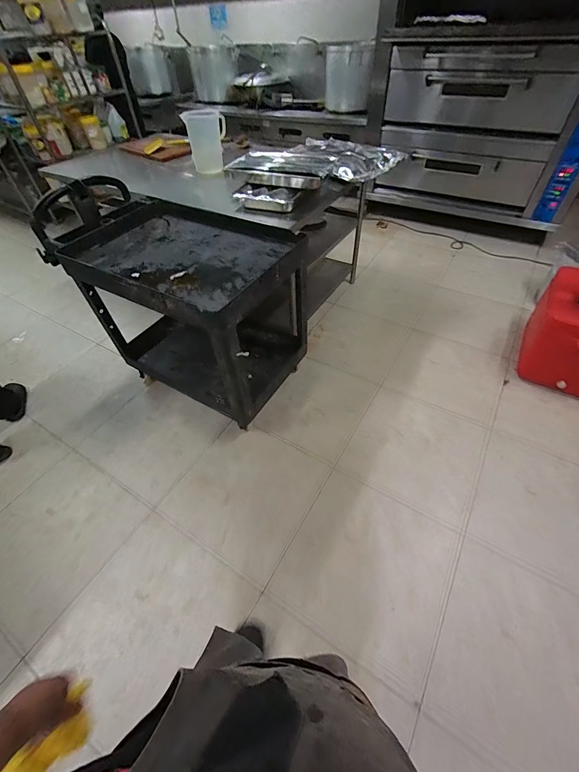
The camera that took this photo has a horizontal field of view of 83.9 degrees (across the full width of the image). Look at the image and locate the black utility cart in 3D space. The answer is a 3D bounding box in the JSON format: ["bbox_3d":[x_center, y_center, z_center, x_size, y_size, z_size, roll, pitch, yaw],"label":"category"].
[{"bbox_3d":[-0.541,-0.426,1.713,1.152,0.746,0.684,23,54,22],"label":"black utility cart"}]

